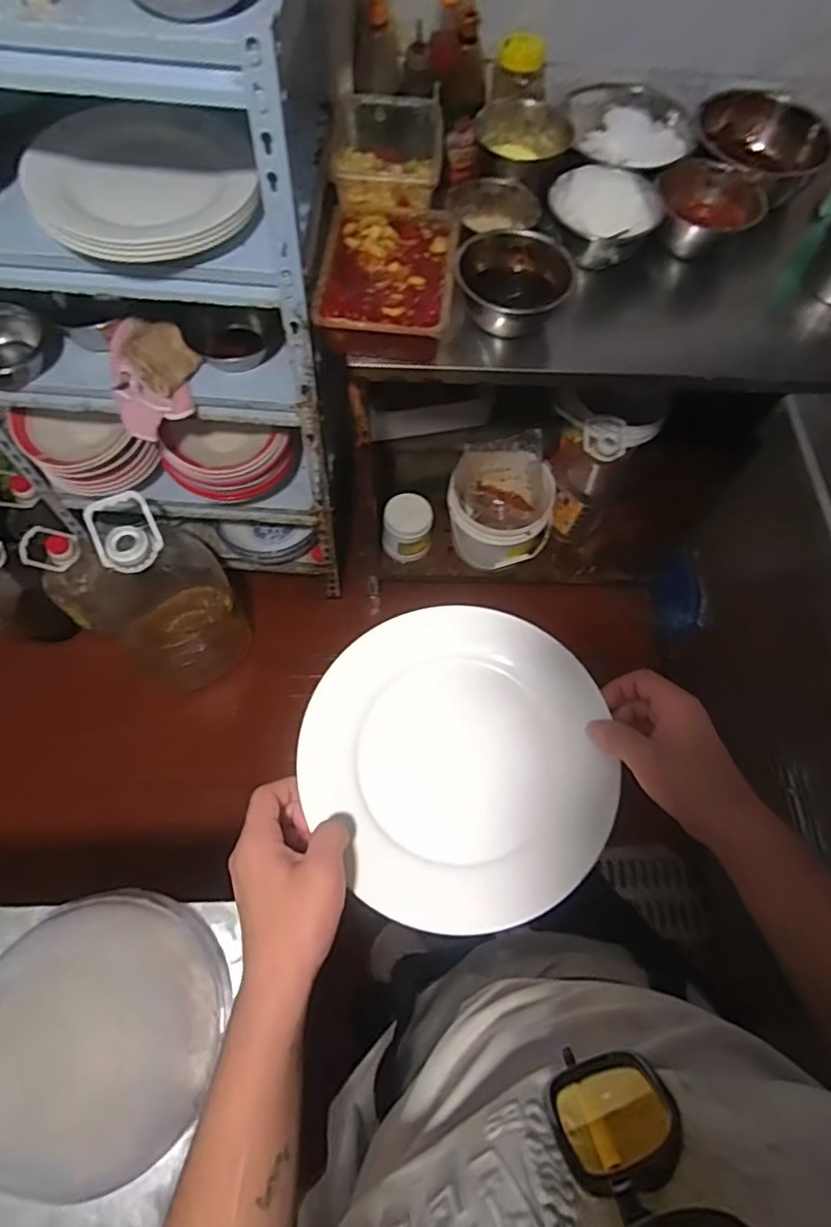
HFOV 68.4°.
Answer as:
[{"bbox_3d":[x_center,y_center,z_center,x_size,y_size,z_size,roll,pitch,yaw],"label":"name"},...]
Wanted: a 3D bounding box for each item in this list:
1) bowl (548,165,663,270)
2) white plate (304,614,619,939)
[{"bbox_3d":[0.290,-0.624,0.975,0.177,0.074,0.133,22,67,7],"label":"bowl"},{"bbox_3d":[0.035,0.112,0.488,0.231,0.034,0.242,1,66,-2],"label":"white plate"}]

